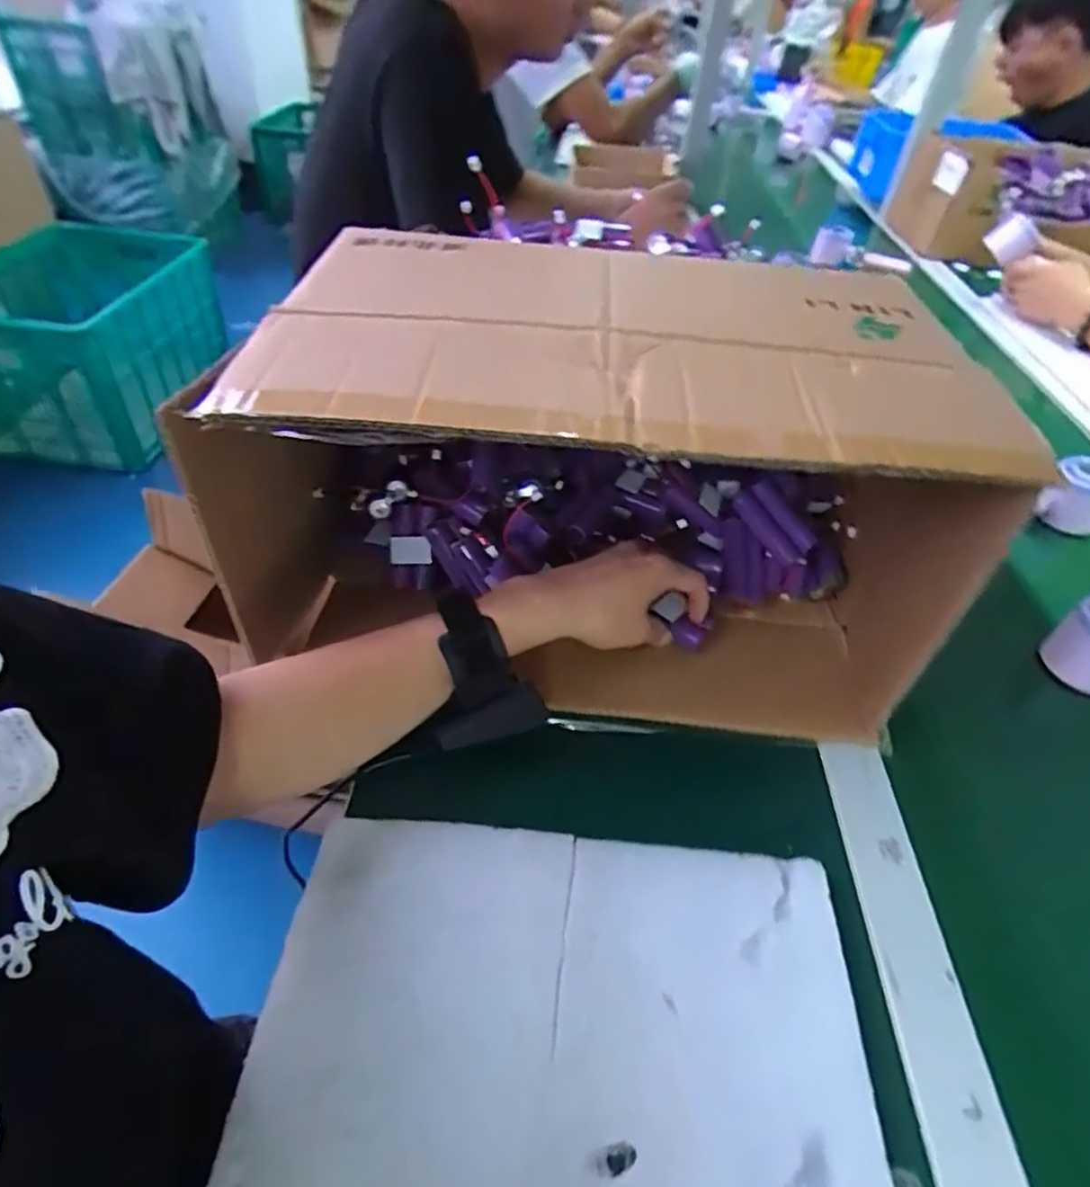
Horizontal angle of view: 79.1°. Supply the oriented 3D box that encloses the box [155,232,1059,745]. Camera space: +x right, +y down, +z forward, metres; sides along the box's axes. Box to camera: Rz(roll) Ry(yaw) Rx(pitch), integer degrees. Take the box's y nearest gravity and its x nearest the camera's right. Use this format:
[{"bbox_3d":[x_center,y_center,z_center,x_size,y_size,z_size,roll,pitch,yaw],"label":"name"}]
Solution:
[{"bbox_3d":[0.042,-0.083,0.461,0.417,0.219,0.263,7,45,1],"label":"box"}]

